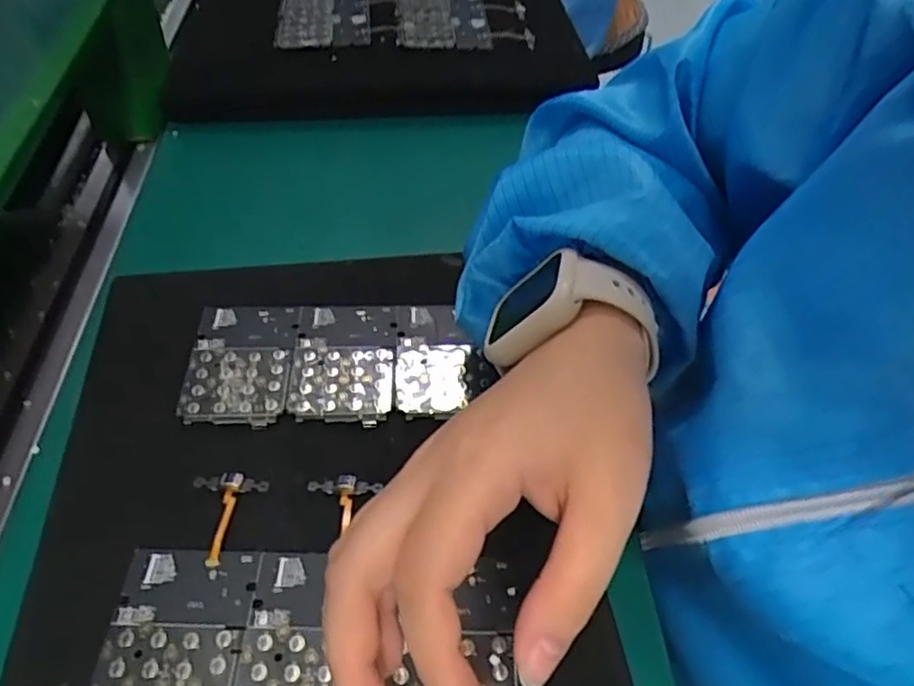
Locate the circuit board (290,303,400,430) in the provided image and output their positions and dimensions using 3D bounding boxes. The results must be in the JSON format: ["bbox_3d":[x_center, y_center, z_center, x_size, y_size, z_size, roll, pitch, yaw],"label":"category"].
[{"bbox_3d":[-0.062,0.009,0.364,0.054,0.004,0.074,-1,50,-2],"label":"circuit board"}]

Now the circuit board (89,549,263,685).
[{"bbox_3d":[-0.114,0.122,0.269,0.054,0.006,0.080,2,50,0],"label":"circuit board"}]

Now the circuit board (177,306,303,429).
[{"bbox_3d":[-0.117,0.010,0.362,0.053,0.008,0.076,1,50,0],"label":"circuit board"}]

